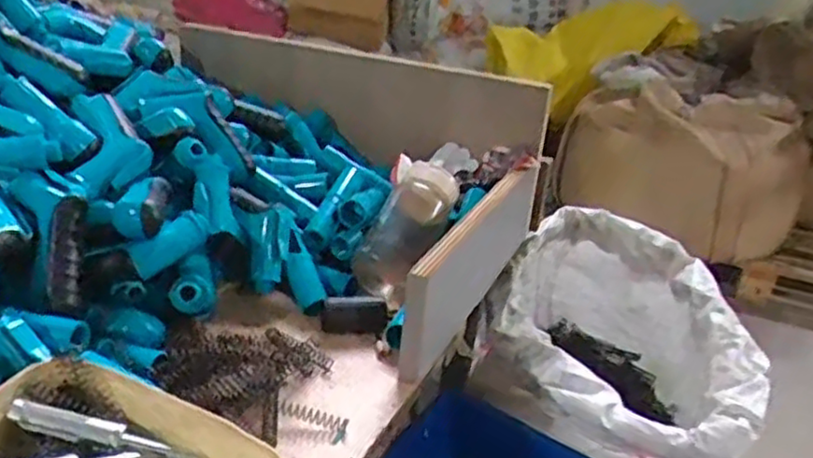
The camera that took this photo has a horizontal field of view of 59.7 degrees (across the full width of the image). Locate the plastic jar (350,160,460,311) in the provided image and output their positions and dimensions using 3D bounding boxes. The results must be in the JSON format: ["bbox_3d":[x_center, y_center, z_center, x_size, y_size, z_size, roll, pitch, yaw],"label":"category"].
[{"bbox_3d":[-0.007,0.004,0.781,0.078,0.077,0.166,16,54,23],"label":"plastic jar"}]

